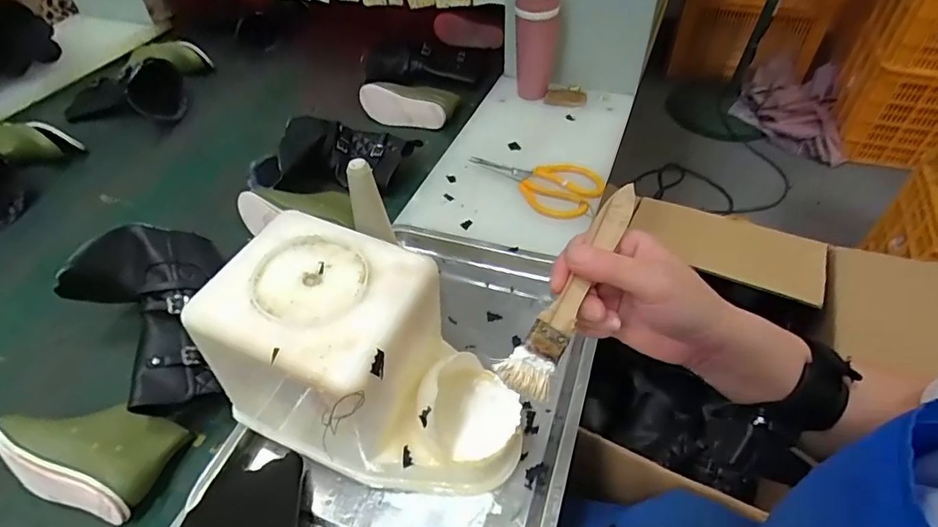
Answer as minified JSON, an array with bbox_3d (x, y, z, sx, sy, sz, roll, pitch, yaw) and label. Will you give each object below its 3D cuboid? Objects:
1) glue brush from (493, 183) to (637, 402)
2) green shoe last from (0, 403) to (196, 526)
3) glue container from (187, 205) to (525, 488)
[{"bbox_3d":[0.060,0.011,0.294,0.028,0.006,0.138,31,75,-5],"label":"glue brush"},{"bbox_3d":[-0.370,0.178,0.495,0.163,0.057,0.096,11,49,13],"label":"green shoe last"},{"bbox_3d":[-0.075,0.086,0.417,0.222,0.173,0.130,18,51,18],"label":"glue container"}]

